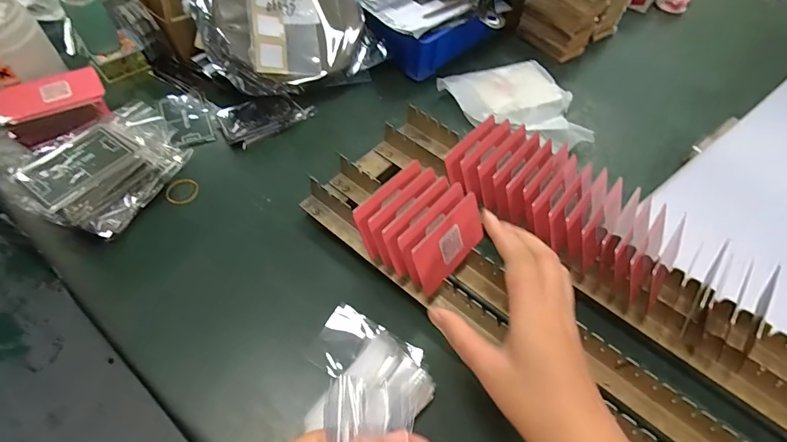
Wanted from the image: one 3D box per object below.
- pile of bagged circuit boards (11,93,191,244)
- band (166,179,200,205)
[{"bbox_3d":[-0.280,-0.053,0.416,0.093,0.068,0.135,26,59,9],"label":"pile of bagged circuit boards"},{"bbox_3d":[-0.224,-0.031,0.444,0.032,0.004,0.032,2,56,-3],"label":"band"}]

